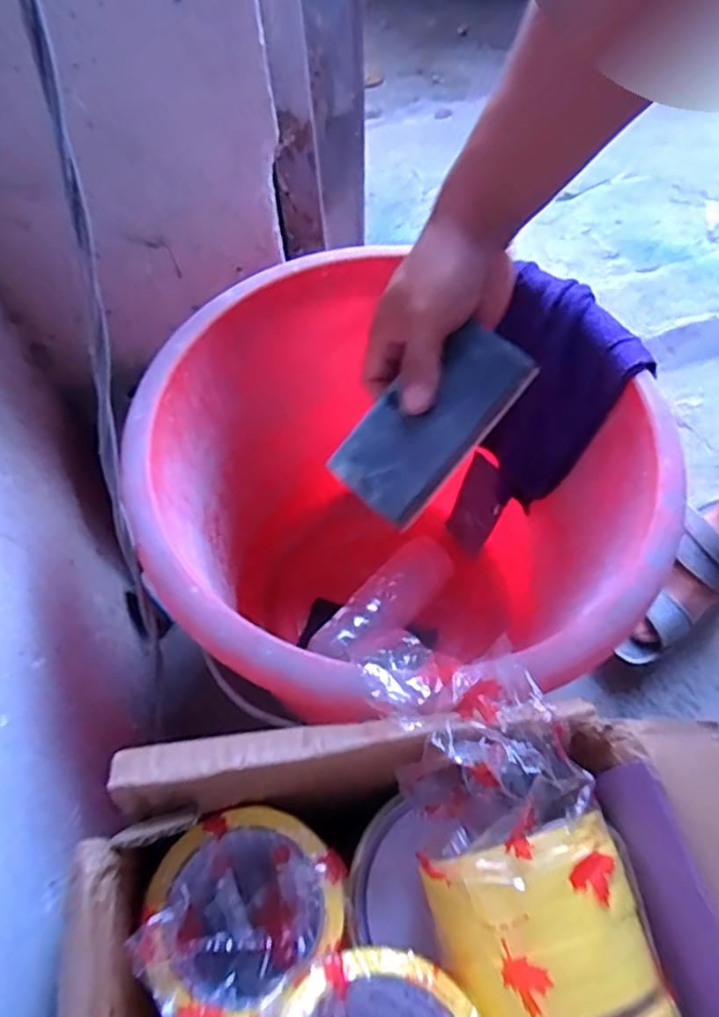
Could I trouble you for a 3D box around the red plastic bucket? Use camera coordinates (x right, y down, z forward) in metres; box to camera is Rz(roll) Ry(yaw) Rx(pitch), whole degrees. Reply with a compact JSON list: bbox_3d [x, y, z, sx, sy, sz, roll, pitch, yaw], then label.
[{"bbox_3d":[0.025,0.053,0.596,0.348,0.379,0.311,33,67,19],"label":"red plastic bucket"}]

